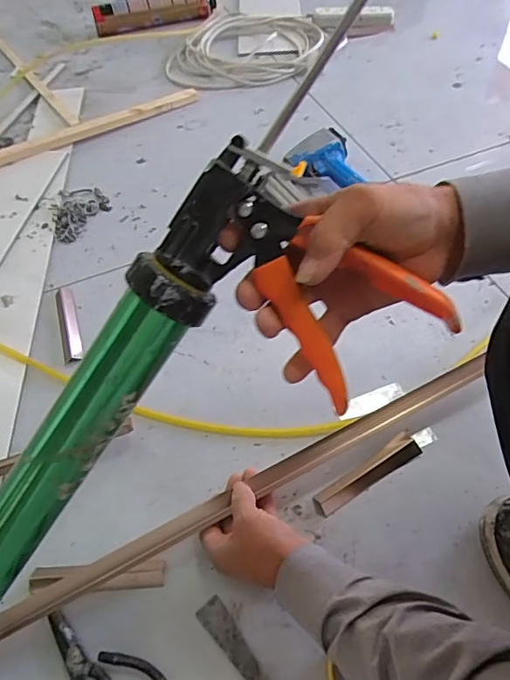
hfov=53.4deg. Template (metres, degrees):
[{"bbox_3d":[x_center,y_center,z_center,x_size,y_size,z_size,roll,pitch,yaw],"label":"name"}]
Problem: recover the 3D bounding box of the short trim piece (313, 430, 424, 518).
[{"bbox_3d":[0.130,0.153,0.586,0.144,0.020,0.030,-28,58,-18],"label":"short trim piece"}]

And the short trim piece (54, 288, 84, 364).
[{"bbox_3d":[-0.273,-0.022,0.741,0.027,0.017,0.149,-17,55,-11],"label":"short trim piece"}]

